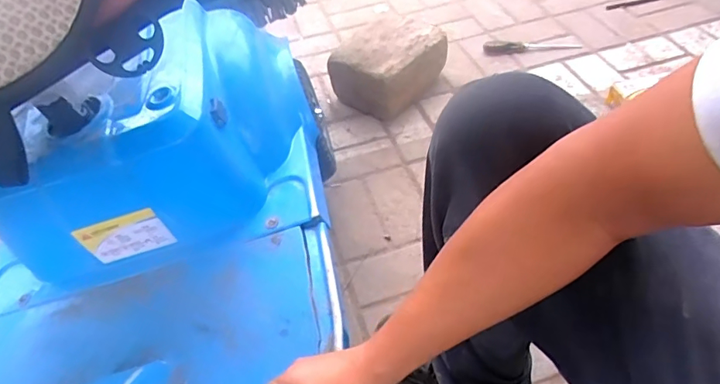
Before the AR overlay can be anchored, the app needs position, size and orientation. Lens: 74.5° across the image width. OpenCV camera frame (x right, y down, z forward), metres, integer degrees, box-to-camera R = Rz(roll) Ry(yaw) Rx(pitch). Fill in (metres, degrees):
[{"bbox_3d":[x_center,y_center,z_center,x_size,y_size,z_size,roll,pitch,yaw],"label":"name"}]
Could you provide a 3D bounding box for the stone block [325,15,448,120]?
[{"bbox_3d":[0.073,-0.290,1.141,0.247,0.164,0.187,-33,53,-22],"label":"stone block"}]

